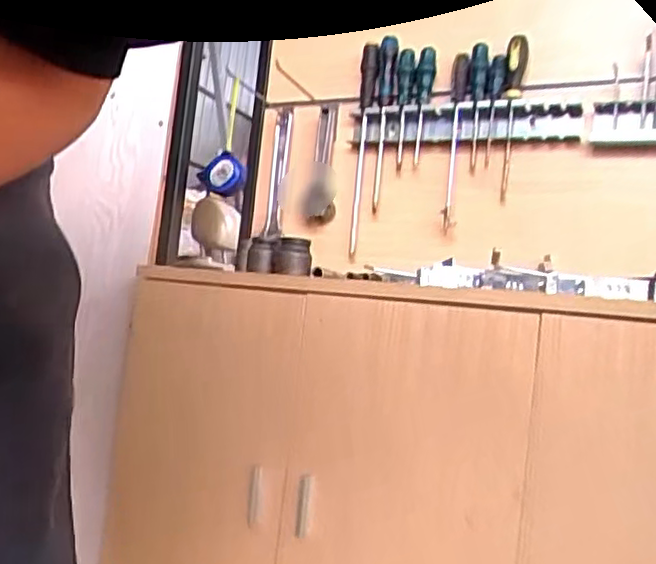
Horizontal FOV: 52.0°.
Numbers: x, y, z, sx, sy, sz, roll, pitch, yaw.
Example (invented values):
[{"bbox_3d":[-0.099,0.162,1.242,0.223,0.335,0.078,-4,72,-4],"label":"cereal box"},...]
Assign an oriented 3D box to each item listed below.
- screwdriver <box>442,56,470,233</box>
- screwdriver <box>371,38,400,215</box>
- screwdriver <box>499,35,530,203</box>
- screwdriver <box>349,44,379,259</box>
[{"bbox_3d":[0.192,-0.216,1.033,0.027,0.271,0.036,7,-3,10],"label":"screwdriver"},{"bbox_3d":[0.086,-0.258,1.101,0.027,0.276,0.020,8,-3,-5],"label":"screwdriver"},{"bbox_3d":[0.272,-0.244,1.002,0.031,0.243,0.041,7,-3,15],"label":"screwdriver"},{"bbox_3d":[0.054,-0.219,1.112,0.028,0.341,0.025,8,-3,0],"label":"screwdriver"}]

